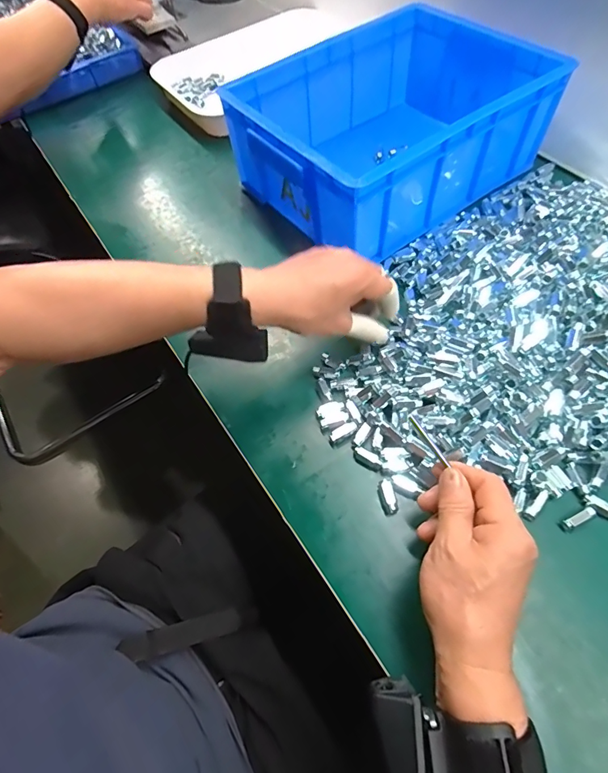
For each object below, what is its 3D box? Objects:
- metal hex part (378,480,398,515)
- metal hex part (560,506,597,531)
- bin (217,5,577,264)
[{"bbox_3d":[0.072,0.097,0.370,0.012,0.016,0.028,-14,60,-4],"label":"metal hex part"},{"bbox_3d":[0.226,0.108,0.348,0.030,0.011,0.008,-25,61,-10],"label":"metal hex part"},{"bbox_3d":[0.107,-0.331,0.543,0.334,0.121,0.256,-35,63,-15],"label":"bin"}]

